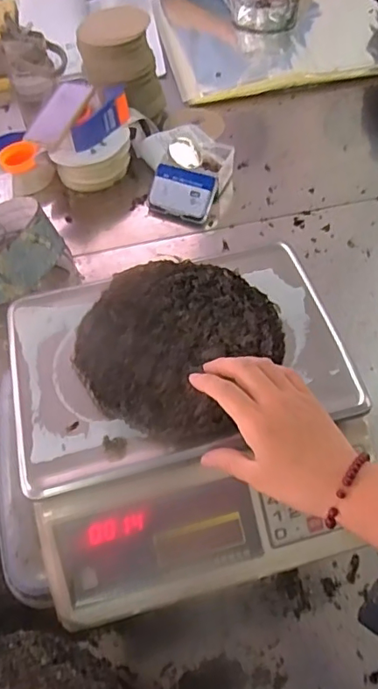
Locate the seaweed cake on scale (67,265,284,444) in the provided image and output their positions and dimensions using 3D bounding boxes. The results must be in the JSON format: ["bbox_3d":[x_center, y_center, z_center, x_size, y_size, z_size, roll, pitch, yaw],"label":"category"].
[{"bbox_3d":[-0.015,-0.008,0.532,0.188,0.020,0.193,-1,55,2],"label":"seaweed cake on scale"}]

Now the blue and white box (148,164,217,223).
[{"bbox_3d":[-0.014,-0.295,1.051,0.126,0.023,0.098,18,96,18],"label":"blue and white box"}]

